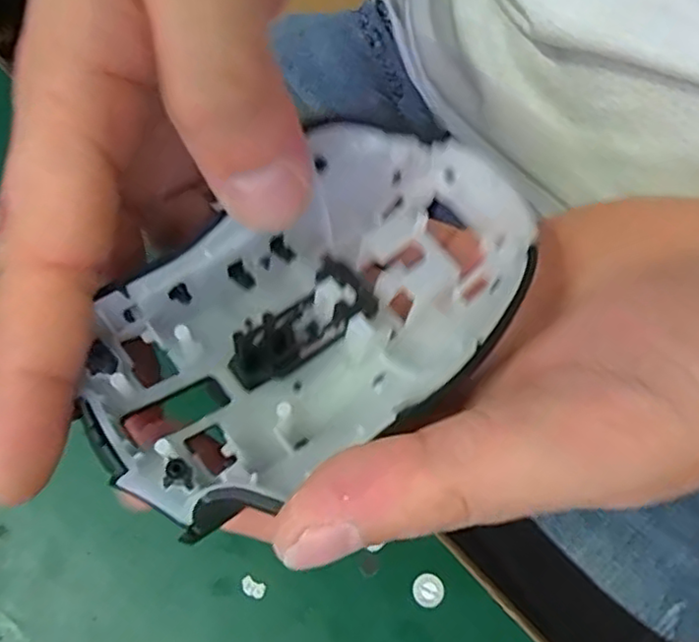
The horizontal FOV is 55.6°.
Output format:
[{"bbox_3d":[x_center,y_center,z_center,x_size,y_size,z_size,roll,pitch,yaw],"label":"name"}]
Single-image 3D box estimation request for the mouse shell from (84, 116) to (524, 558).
[{"bbox_3d":[-0.008,-0.002,0.167,0.114,0.034,0.067,-35,74,-10],"label":"mouse shell"}]

